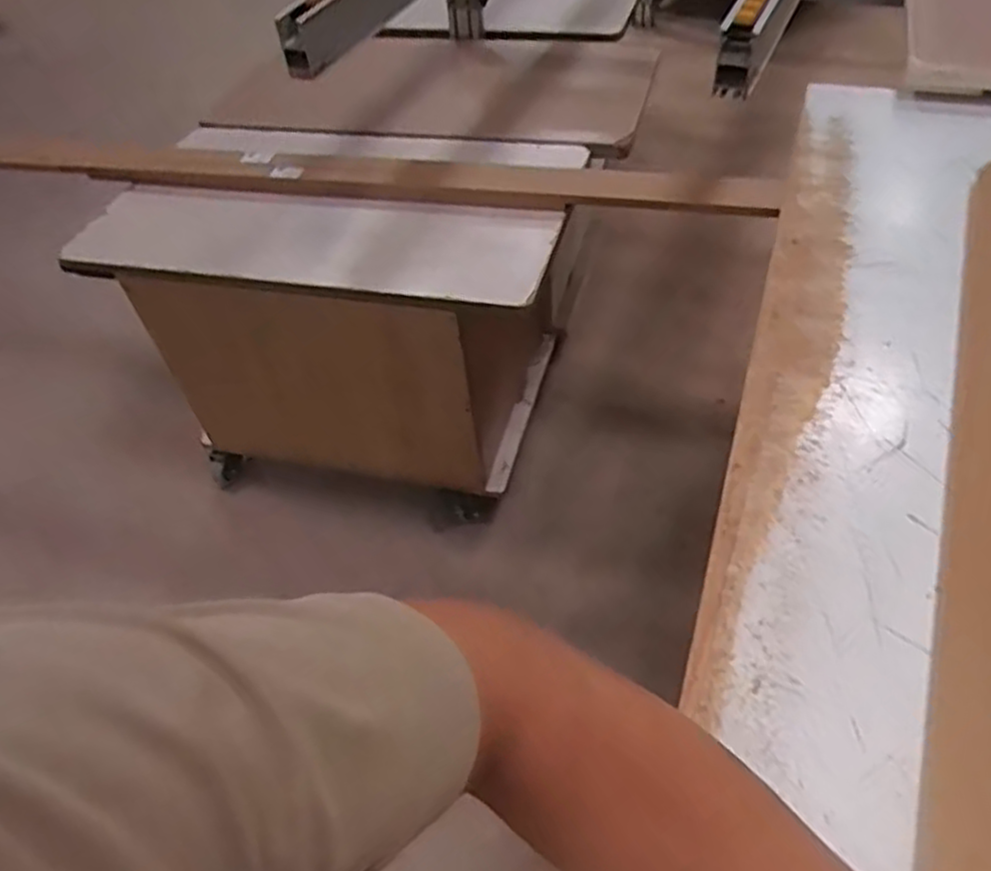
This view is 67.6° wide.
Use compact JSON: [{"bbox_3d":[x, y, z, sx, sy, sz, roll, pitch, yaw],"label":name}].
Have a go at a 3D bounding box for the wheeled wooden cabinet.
[{"bbox_3d":[-0.297,-0.252,1.575,0.867,0.565,0.486,7,50,11],"label":"wheeled wooden cabinet"}]

